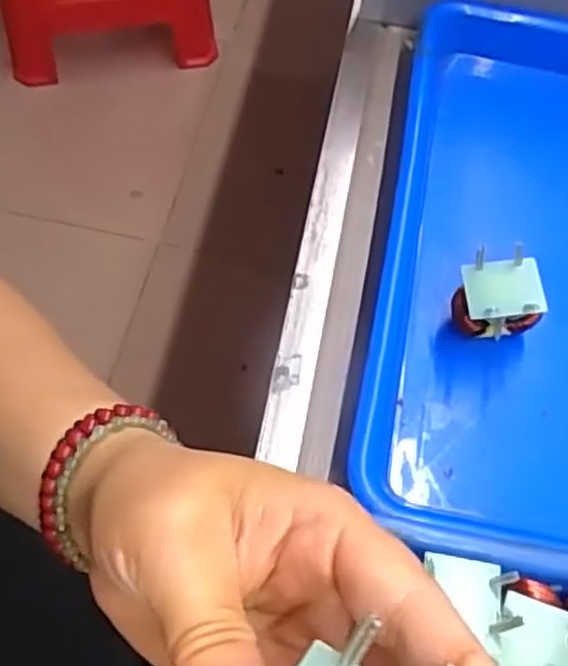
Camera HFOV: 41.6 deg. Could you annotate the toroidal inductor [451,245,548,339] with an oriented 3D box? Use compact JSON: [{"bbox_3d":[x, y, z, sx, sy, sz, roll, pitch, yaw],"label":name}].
[{"bbox_3d":[0.104,-0.014,0.367,0.038,0.048,0.034,-2,62,-4],"label":"toroidal inductor"}]

